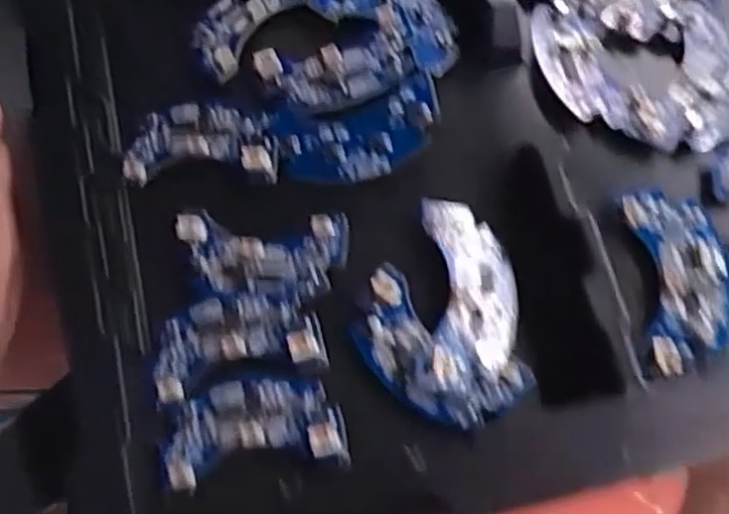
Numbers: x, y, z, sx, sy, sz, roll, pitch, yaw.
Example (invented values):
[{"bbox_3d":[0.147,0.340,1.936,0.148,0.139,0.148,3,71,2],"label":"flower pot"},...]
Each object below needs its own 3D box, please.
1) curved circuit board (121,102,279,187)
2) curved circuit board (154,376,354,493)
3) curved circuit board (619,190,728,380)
[{"bbox_3d":[-0.063,-0.044,0.282,0.060,0.011,0.031,1,60,12],"label":"curved circuit board"},{"bbox_3d":[-0.039,0.059,0.248,0.063,0.013,0.034,-8,62,-8],"label":"curved circuit board"},{"bbox_3d":[0.108,0.009,0.247,0.032,0.009,0.063,-1,75,-4],"label":"curved circuit board"}]

